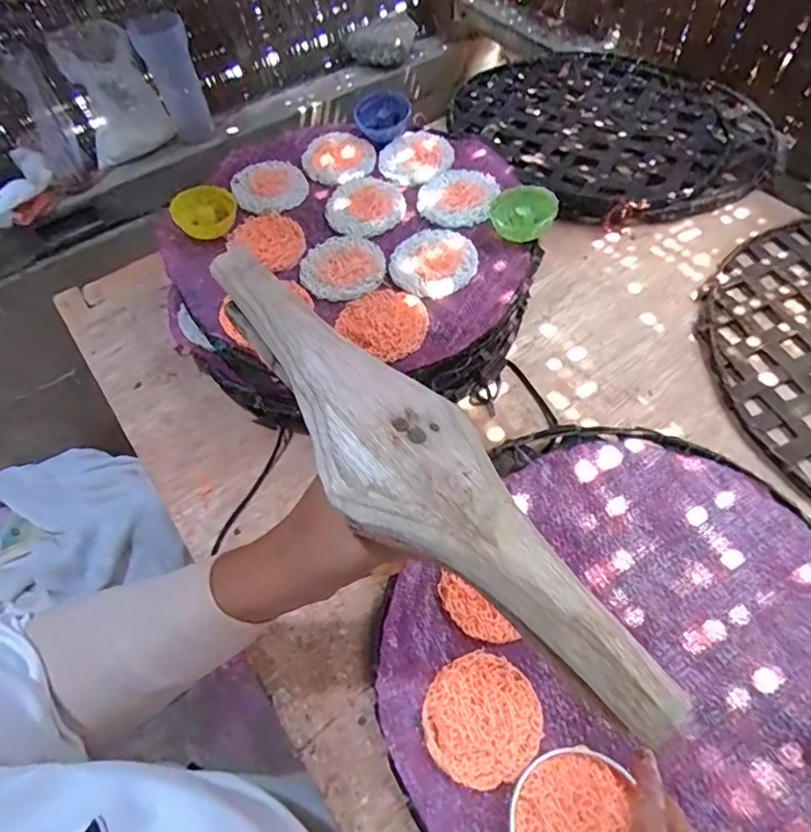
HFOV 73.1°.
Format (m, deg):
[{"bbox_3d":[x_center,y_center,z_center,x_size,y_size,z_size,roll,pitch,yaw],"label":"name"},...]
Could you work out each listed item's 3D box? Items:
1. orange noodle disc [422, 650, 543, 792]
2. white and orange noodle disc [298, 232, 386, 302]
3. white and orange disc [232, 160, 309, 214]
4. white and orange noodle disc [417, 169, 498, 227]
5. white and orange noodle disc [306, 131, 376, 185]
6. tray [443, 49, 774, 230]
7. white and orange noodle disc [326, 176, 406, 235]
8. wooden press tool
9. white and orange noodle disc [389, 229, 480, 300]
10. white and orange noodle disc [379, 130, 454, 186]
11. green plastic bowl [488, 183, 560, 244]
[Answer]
[{"bbox_3d":[0.051,0.203,0.367,0.076,0.014,0.073,-2,58,3],"label":"orange noodle disc"},{"bbox_3d":[-0.060,-0.143,0.516,0.077,0.007,0.084,-2,58,3],"label":"white and orange noodle disc"},{"bbox_3d":[-0.145,-0.247,0.585,0.075,0.015,0.070,-2,58,3],"label":"white and orange disc"},{"bbox_3d":[0.052,-0.225,0.554,0.078,0.012,0.077,-2,58,3],"label":"white and orange noodle disc"},{"bbox_3d":[-0.073,-0.292,0.609,0.076,0.011,0.085,-8,58,-1],"label":"white and orange noodle disc"},{"bbox_3d":[0.282,-0.404,0.729,0.390,0.034,0.396,-2,58,3],"label":"tray"},{"bbox_3d":[-0.042,-0.217,0.564,0.077,0.008,0.087,-10,58,-2],"label":"white and orange noodle disc"},{"bbox_3d":[-0.004,0.016,0.238,0.062,0.032,0.272,-37,67,-18],"label":"wooden press tool"},{"bbox_3d":[0.026,-0.145,0.509,0.081,0.004,0.083,-2,58,3],"label":"white and orange noodle disc"},{"bbox_3d":[0.011,-0.284,0.595,0.079,0.009,0.076,-2,58,3],"label":"white and orange noodle disc"},{"bbox_3d":[0.113,-0.191,0.515,0.060,0.018,0.060,-10,67,25],"label":"green plastic bowl"}]

